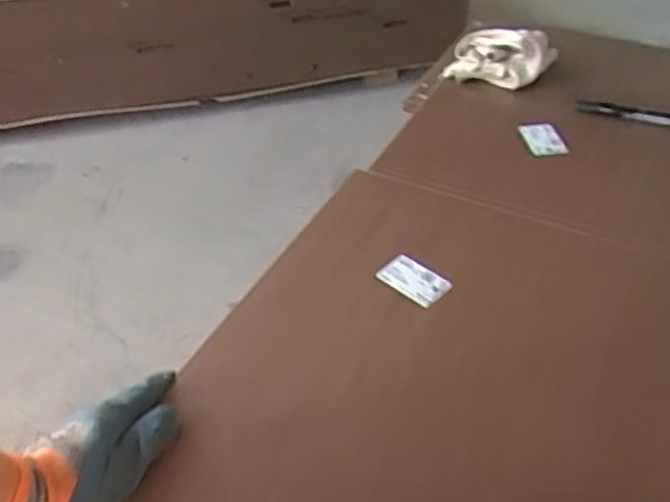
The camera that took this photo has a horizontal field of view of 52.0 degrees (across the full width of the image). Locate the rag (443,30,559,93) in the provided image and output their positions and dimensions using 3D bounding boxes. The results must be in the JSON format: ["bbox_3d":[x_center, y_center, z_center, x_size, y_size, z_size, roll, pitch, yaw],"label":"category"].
[{"bbox_3d":[0.232,-0.277,0.968,0.153,0.056,0.086,7,43,9],"label":"rag"}]

